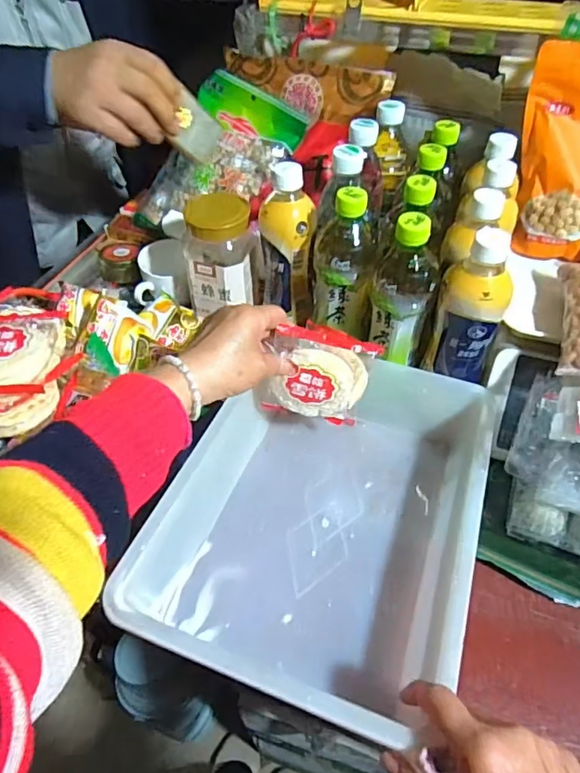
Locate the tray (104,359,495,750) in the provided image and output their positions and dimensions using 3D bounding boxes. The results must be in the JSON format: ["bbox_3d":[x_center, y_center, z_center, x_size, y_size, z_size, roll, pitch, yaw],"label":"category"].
[{"bbox_3d":[0.034,0.104,0.475,0.243,0.090,0.326,17,50,13],"label":"tray"}]

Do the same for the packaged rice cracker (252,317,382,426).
[{"bbox_3d":[0.023,-0.008,0.494,0.106,0.105,0.020,10,49,7],"label":"packaged rice cracker"}]

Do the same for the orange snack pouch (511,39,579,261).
[{"bbox_3d":[0.327,-0.245,0.568,0.154,0.209,0.065,10,20,14],"label":"orange snack pouch"}]

